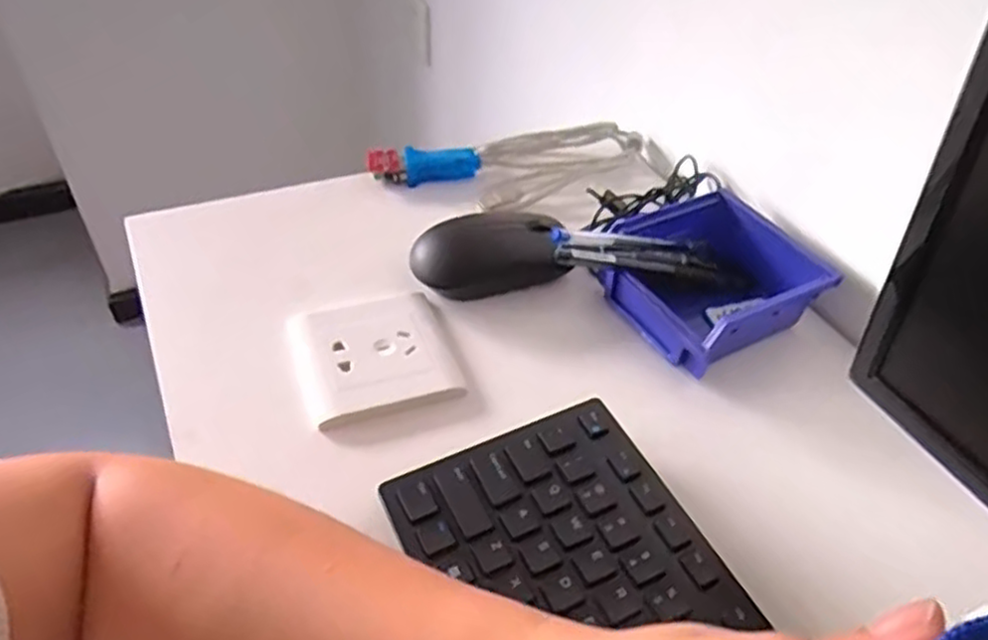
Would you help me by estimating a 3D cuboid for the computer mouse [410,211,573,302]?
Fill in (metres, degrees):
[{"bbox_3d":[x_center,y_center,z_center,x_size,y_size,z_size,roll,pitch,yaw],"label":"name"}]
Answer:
[{"bbox_3d":[-0.005,-0.047,0.479,0.094,0.035,0.053,-5,44,-8],"label":"computer mouse"}]

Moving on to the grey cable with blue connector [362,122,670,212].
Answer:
[{"bbox_3d":[0.030,-0.118,0.565,0.240,0.025,0.076,-8,43,-12],"label":"grey cable with blue connector"}]

